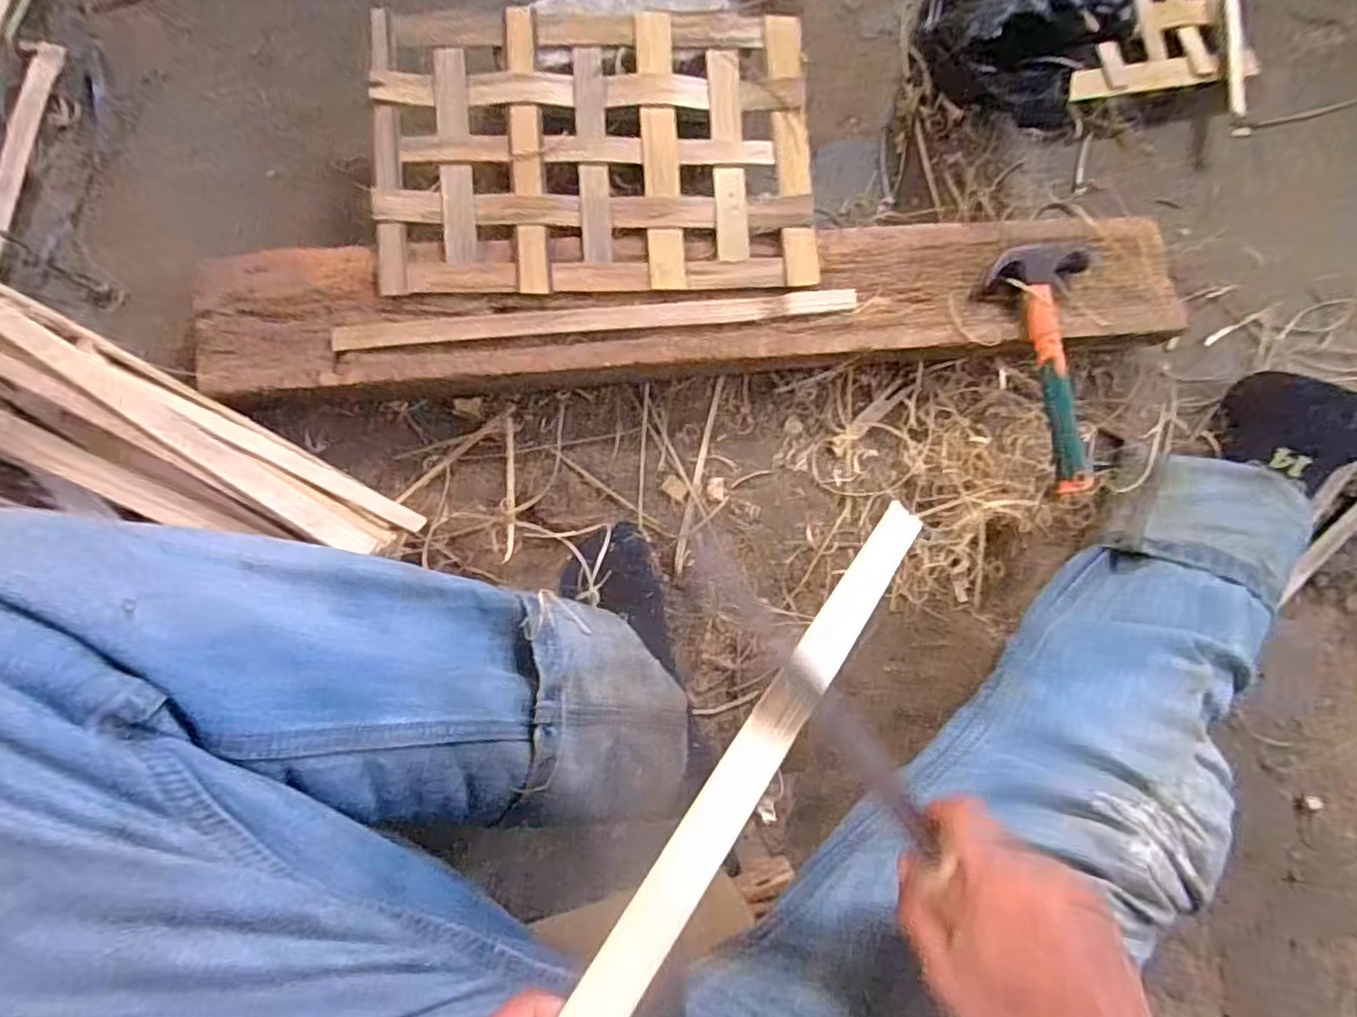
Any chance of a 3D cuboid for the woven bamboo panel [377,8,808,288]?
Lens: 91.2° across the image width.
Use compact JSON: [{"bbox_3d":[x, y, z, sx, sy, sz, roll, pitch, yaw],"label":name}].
[{"bbox_3d":[-0.065,-0.290,0.544,0.347,0.014,0.219,-4,90,-8],"label":"woven bamboo panel"}]

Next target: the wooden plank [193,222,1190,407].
[{"bbox_3d":[0.040,-0.172,0.569,0.816,0.062,0.113,-5,86,-8],"label":"wooden plank"}]

